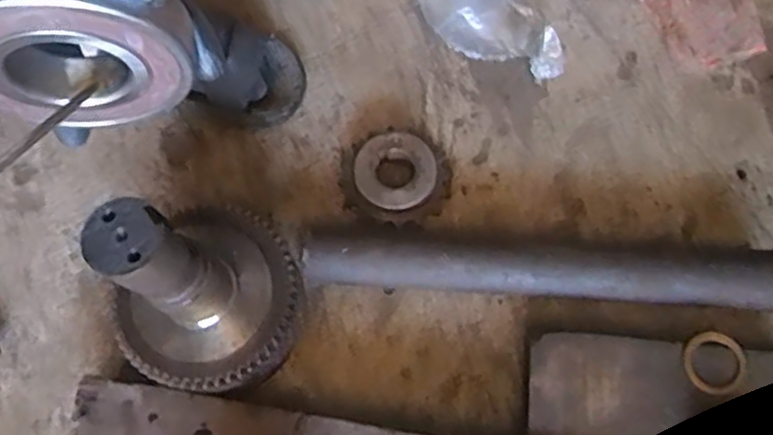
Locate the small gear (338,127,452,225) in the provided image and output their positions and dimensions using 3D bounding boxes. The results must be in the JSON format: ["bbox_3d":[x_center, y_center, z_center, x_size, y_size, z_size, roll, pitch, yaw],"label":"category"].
[{"bbox_3d":[0.006,-0.041,0.607,0.097,0.034,0.086,19,74,8],"label":"small gear"}]

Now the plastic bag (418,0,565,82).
[{"bbox_3d":[0.094,-0.186,0.646,0.103,0.060,0.150,-29,73,-7],"label":"plastic bag"}]

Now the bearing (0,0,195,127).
[{"bbox_3d":[-0.141,-0.070,0.301,0.097,0.092,0.026,-1,72,2],"label":"bearing"}]

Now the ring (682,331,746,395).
[{"bbox_3d":[0.251,0.111,0.520,0.045,0.006,0.047,-1,72,2],"label":"ring"}]

